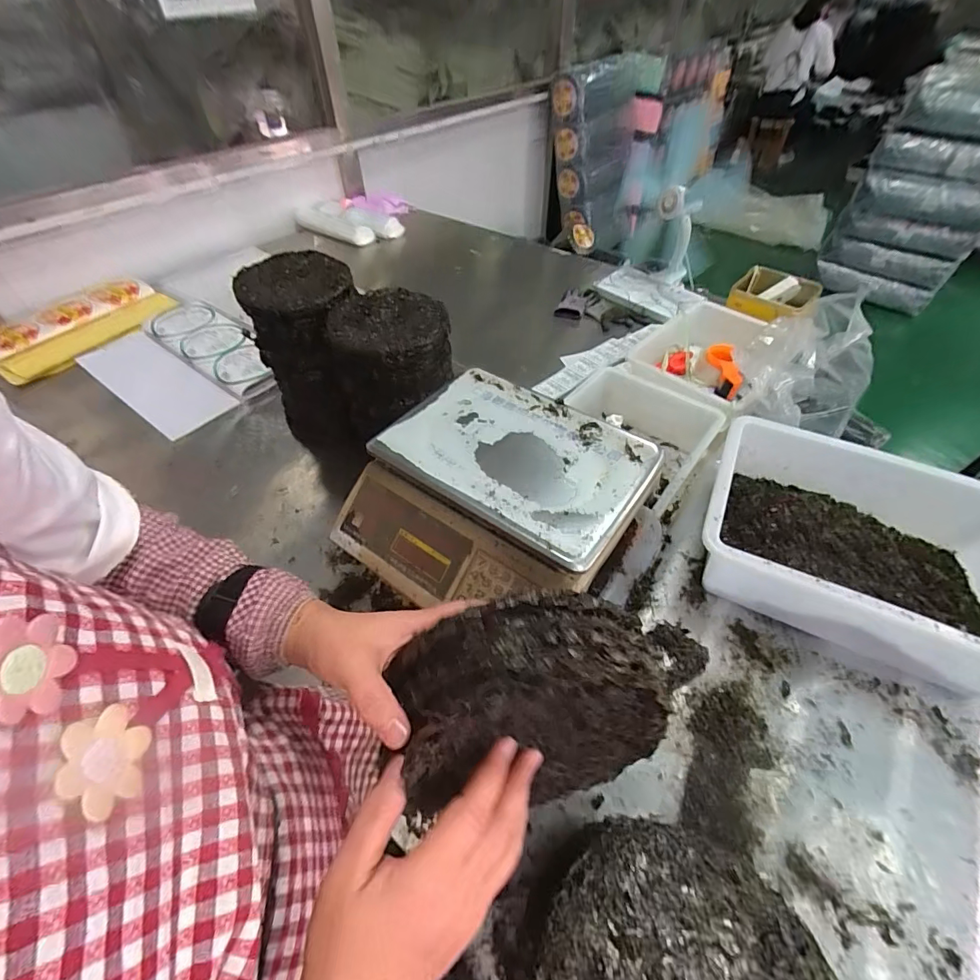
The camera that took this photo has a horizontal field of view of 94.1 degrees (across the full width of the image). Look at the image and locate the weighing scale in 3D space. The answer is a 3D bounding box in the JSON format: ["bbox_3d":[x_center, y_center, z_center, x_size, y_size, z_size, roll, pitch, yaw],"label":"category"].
[{"bbox_3d":[0.009,-0.004,0.596,0.331,0.098,0.327,27,55,22],"label":"weighing scale"}]

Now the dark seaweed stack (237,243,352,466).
[{"bbox_3d":[-0.361,-0.268,0.934,0.202,0.310,0.238,5,50,5],"label":"dark seaweed stack"}]

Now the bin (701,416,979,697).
[{"bbox_3d":[0.461,0.060,0.575,0.351,0.108,0.284,21,53,18],"label":"bin"}]

